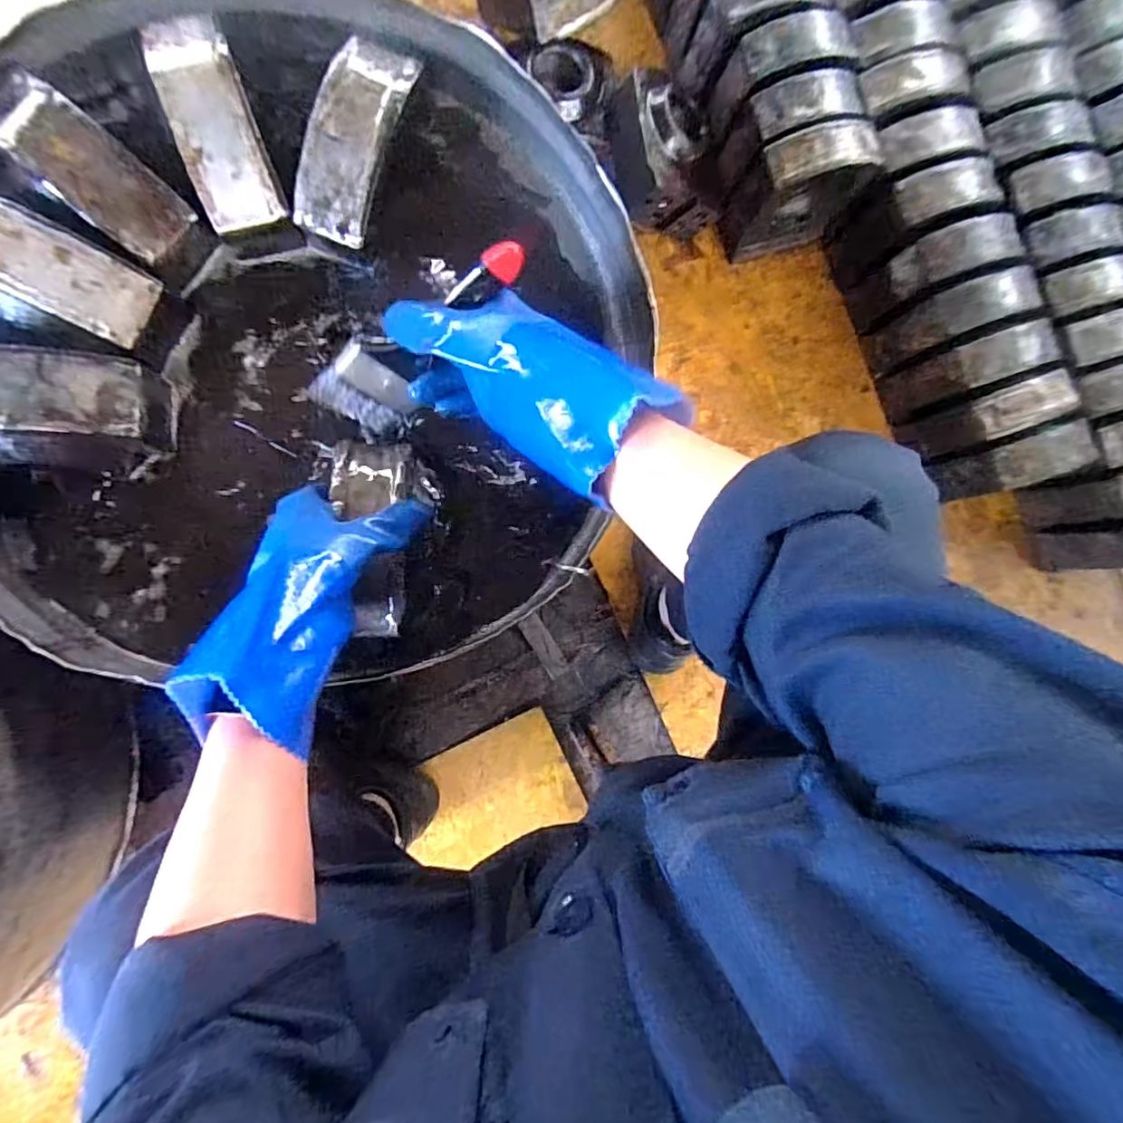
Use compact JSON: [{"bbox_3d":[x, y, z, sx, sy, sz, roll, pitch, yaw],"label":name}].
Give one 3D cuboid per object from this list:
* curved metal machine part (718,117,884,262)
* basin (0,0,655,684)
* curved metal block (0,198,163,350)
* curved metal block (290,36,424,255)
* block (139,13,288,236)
[{"bbox_3d":[0.337,-0.526,0.821,0.167,0.169,0.079,-17,90,-9],"label":"curved metal machine part"},{"bbox_3d":[-0.213,-0.178,0.470,0.556,0.096,0.526,0,87,-8],"label":"basin"},{"bbox_3d":[-0.385,-0.220,0.417,0.149,0.030,0.058,25,84,-6],"label":"curved metal block"},{"bbox_3d":[-0.167,-0.340,0.461,0.061,0.035,0.153,18,85,-7],"label":"curved metal block"},{"bbox_3d":[-0.269,-0.342,0.443,0.058,0.038,0.149,-20,90,-9],"label":"block"}]

